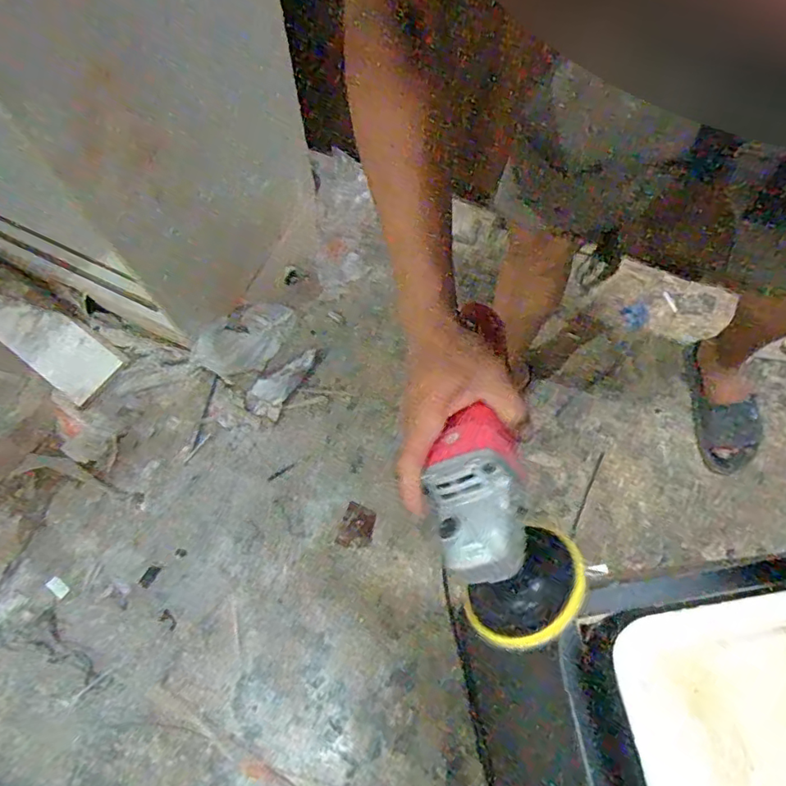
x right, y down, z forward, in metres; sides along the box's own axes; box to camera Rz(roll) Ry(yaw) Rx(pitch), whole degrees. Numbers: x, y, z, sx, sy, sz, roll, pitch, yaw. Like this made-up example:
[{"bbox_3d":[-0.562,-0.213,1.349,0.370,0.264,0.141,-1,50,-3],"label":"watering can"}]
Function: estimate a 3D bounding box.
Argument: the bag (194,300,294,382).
[{"bbox_3d":[-0.299,-0.113,1.121,0.128,0.036,0.207,37,74,12],"label":"bag"}]

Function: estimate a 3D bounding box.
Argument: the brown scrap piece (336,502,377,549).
[{"bbox_3d":[-0.068,0.251,1.028,0.062,0.004,0.079,22,72,8],"label":"brown scrap piece"}]

